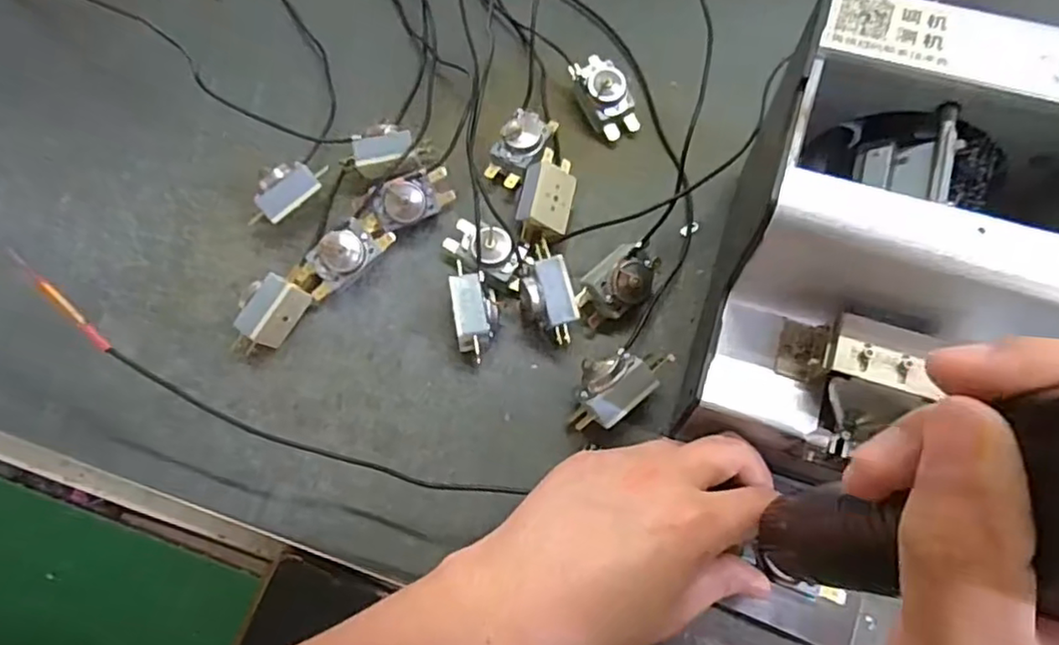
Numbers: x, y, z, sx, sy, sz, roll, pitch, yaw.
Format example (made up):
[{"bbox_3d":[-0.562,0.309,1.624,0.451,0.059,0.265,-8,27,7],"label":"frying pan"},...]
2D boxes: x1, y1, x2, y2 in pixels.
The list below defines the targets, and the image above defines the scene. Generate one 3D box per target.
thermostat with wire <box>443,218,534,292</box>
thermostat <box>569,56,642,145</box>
[{"bbox_3d":[-0.027,-0.041,0.375,0.054,0.023,0.033,29,72,14],"label":"thermostat with wire"},{"bbox_3d":[0.049,-0.152,0.422,0.027,0.032,0.059,-25,69,-7],"label":"thermostat"}]

